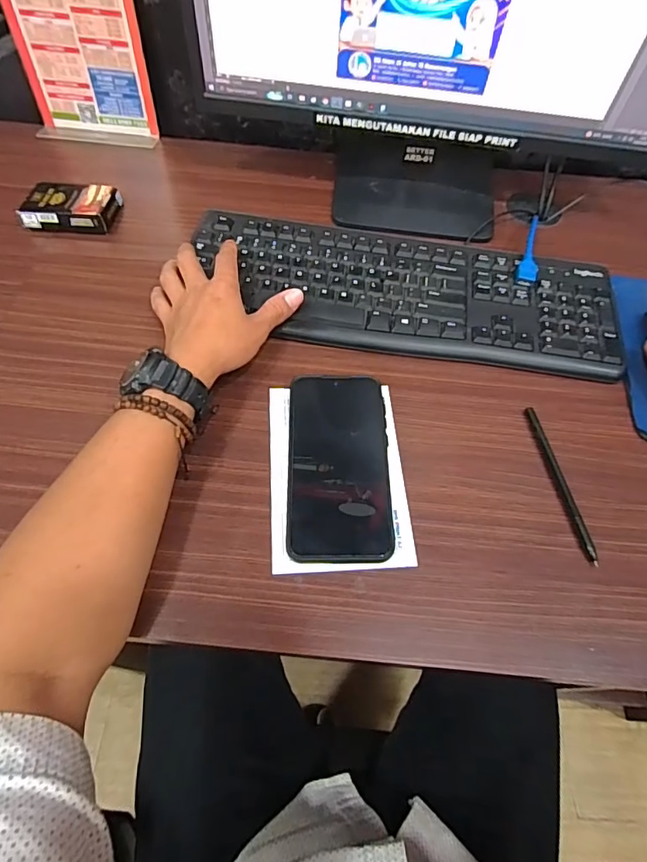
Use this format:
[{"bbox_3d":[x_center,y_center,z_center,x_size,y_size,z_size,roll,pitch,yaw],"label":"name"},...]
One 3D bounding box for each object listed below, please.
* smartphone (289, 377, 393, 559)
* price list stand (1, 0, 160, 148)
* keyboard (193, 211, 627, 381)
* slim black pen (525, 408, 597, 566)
[{"bbox_3d":[0.012,0.026,0.381,0.080,0.015,0.158,1,60,-3],"label":"smartphone"},{"bbox_3d":[-0.282,-0.448,0.529,0.145,0.204,0.053,4,60,-1],"label":"price list stand"},{"bbox_3d":[0.080,-0.148,0.475,0.422,0.026,0.163,12,60,4],"label":"keyboard"},{"bbox_3d":[0.194,0.040,0.387,0.007,0.007,0.138,-6,61,-7],"label":"slim black pen"}]

